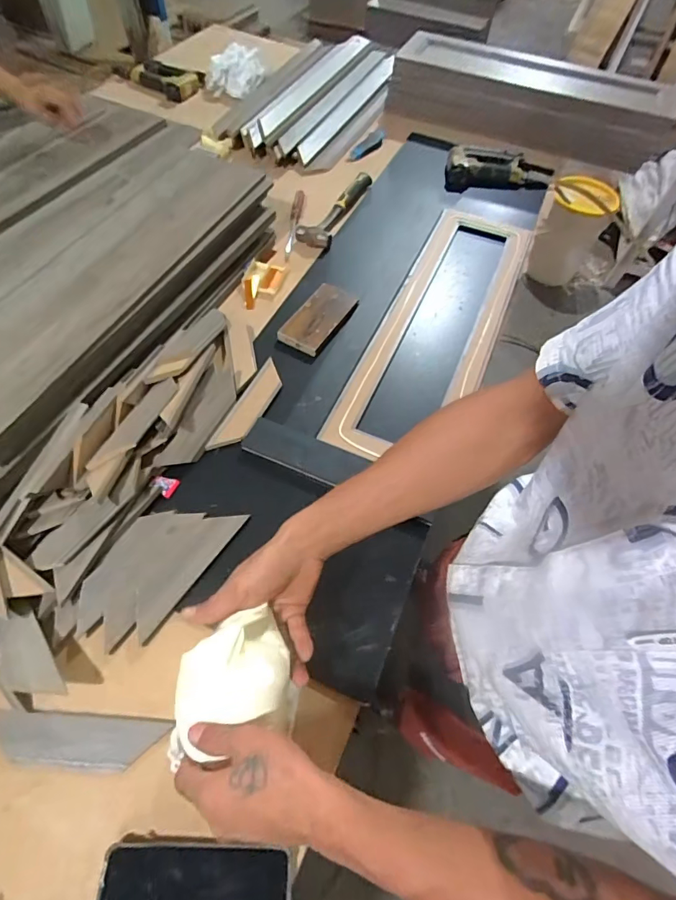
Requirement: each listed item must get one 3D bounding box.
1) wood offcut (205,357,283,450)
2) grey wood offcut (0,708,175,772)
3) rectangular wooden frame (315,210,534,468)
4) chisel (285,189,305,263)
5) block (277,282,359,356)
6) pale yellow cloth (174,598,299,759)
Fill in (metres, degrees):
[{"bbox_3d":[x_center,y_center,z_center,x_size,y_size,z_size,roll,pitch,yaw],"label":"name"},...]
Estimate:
[{"bbox_3d":[-0.130,-0.069,0.686,0.049,0.009,0.181,22,58,9],"label":"wood offcut"},{"bbox_3d":[-0.262,0.292,0.454,0.170,0.009,0.046,6,60,-4],"label":"grey wood offcut"},{"bbox_3d":[0.194,-0.246,0.811,0.197,0.022,0.687,22,59,9],"label":"rectangular wooden frame"},{"bbox_3d":[-0.096,-0.476,0.947,0.021,0.025,0.229,7,57,-1],"label":"chisel"},{"bbox_3d":[-0.033,-0.235,0.790,0.079,0.015,0.155,28,60,13],"label":"block"},{"bbox_3d":[-0.093,0.197,0.388,0.102,0.033,0.100,-12,60,-13],"label":"pale yellow cloth"}]

